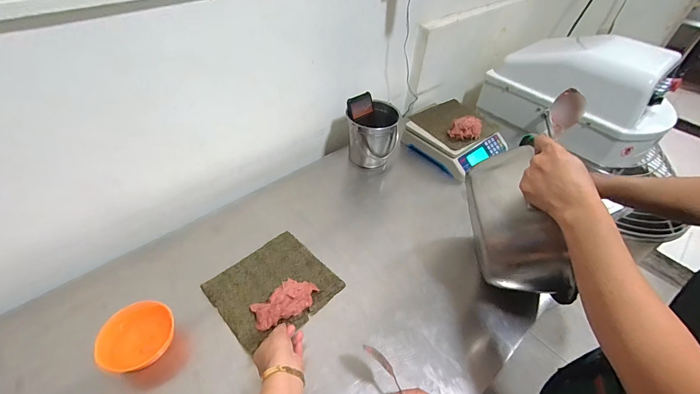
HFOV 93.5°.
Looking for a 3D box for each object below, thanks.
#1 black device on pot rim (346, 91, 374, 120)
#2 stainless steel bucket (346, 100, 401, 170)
[{"bbox_3d":[0.029,-0.232,0.840,0.075,0.052,0.009,-29,19,-23],"label":"black device on pot rim"},{"bbox_3d":[0.059,-0.162,0.878,0.140,0.155,0.129,2,46,-2],"label":"stainless steel bucket"}]

